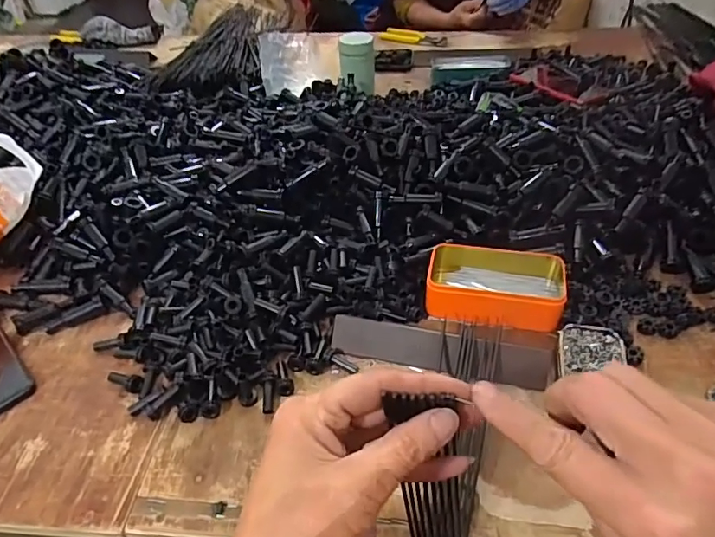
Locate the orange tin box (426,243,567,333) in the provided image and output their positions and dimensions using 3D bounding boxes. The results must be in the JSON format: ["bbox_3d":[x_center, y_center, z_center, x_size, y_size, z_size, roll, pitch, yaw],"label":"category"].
[{"bbox_3d":[0.154,0.017,0.574,0.144,0.046,0.090,9,44,12],"label":"orange tin box"}]

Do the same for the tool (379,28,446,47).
[{"bbox_3d":[0.129,-0.530,1.166,0.150,0.020,0.058,11,45,14],"label":"tool"}]

